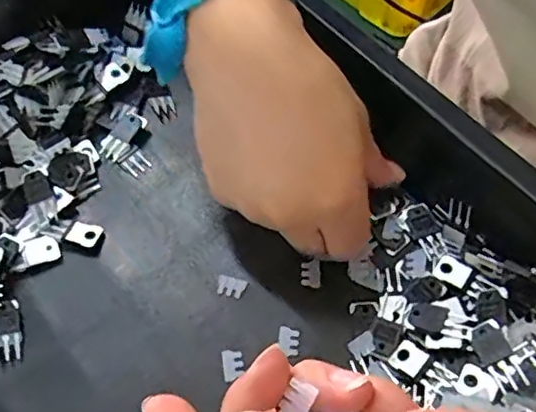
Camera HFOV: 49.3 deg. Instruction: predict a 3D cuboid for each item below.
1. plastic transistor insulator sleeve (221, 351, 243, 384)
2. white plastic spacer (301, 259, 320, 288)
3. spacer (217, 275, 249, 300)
[{"bbox_3d":[-0.019,0.084,0.307,0.011,0.004,0.016,-6,64,0],"label":"plastic transistor insulator sleeve"},{"bbox_3d":[0.024,0.038,0.330,0.011,0.004,0.015,0,64,3],"label":"white plastic spacer"},{"bbox_3d":[-0.021,0.044,0.327,0.016,0.004,0.011,15,65,10],"label":"spacer"}]

